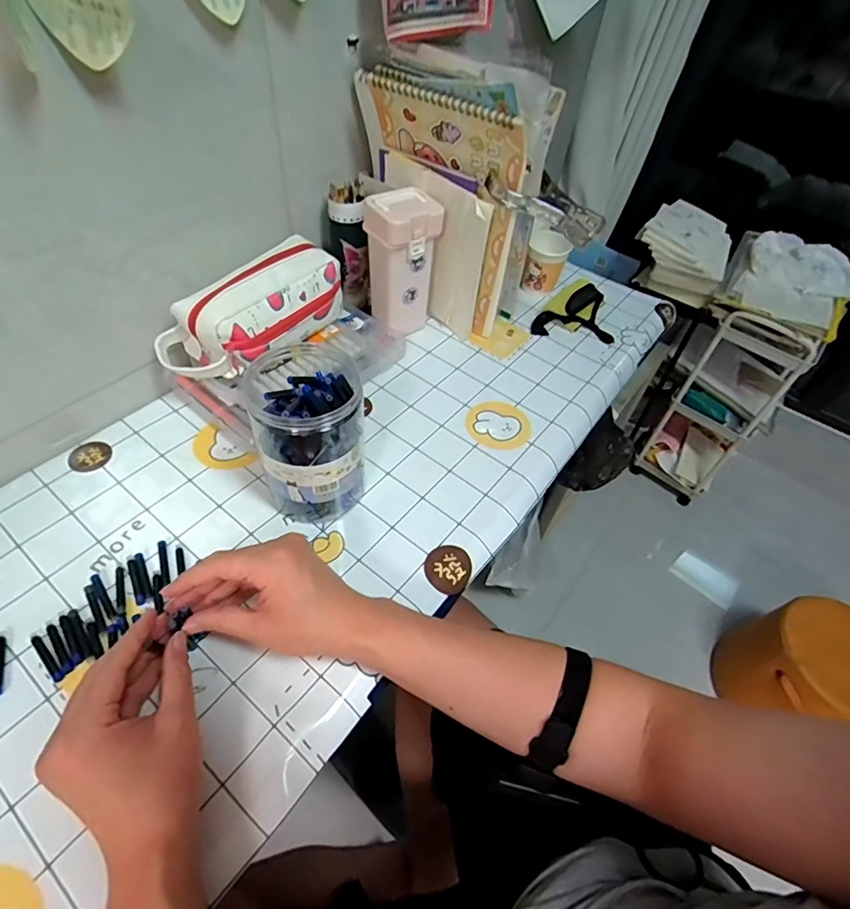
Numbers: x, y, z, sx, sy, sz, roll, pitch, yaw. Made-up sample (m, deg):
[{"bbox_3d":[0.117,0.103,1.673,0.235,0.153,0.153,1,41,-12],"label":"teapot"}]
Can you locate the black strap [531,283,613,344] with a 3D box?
[{"bbox_3d":[0.217,-0.206,0.728,0.121,0.041,0.090,-9,52,-14],"label":"black strap"}]

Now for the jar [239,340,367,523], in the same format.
[{"bbox_3d":[-0.108,-0.015,0.472,0.099,0.147,0.101,3,50,-4],"label":"jar"}]

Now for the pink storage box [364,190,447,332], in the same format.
[{"bbox_3d":[-0.031,-0.238,0.645,0.083,0.176,0.067,-30,60,-27],"label":"pink storage box"}]

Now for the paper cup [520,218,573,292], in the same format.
[{"bbox_3d":[0.186,-0.309,0.773,0.063,0.083,0.079,12,50,3],"label":"paper cup"}]

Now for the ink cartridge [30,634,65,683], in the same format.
[{"bbox_3d":[-0.301,0.161,0.393,0.045,0.004,0.007,39,57,23],"label":"ink cartridge"}]

